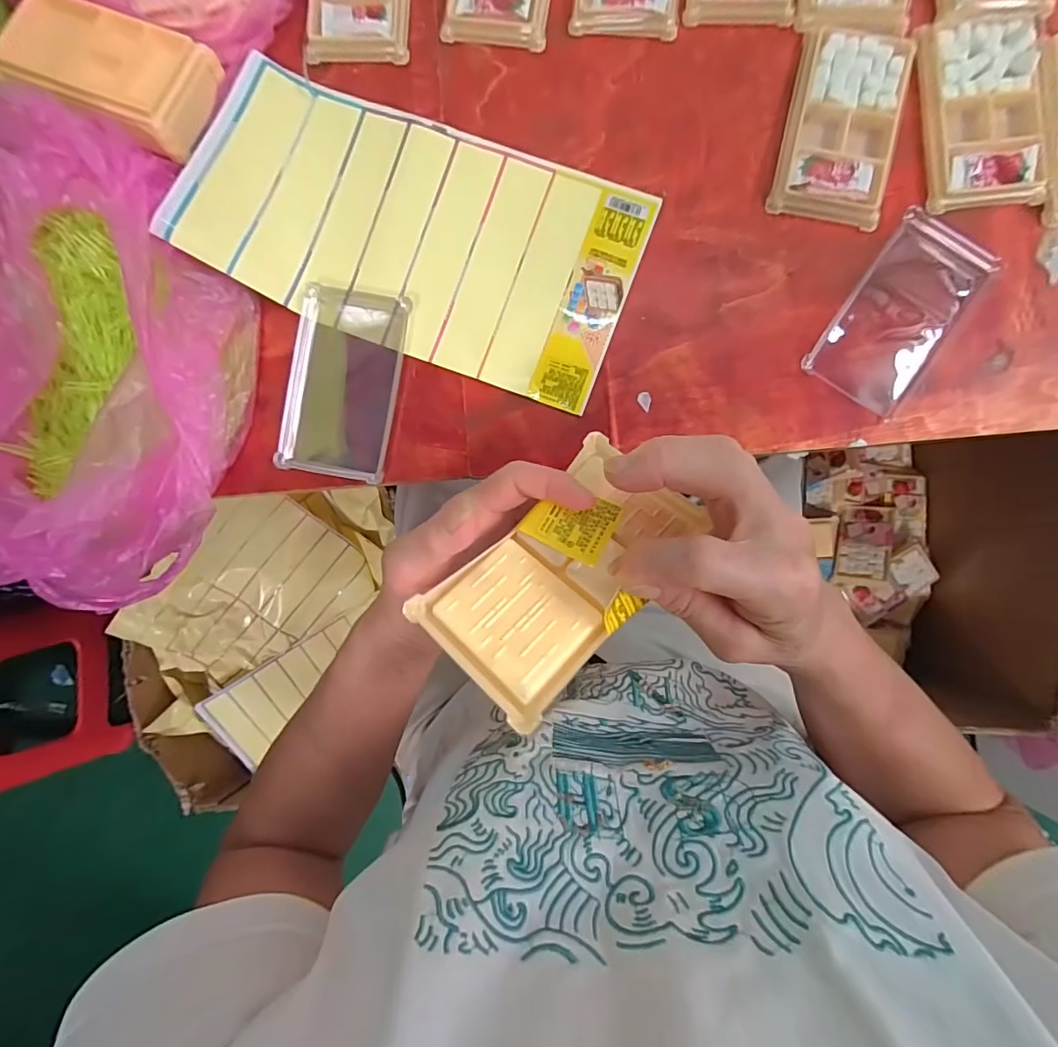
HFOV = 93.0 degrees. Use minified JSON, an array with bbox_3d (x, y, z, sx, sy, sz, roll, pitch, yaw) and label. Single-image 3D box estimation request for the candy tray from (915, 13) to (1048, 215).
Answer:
[{"bbox_3d":[0.327,-0.296,0.360,0.081,0.010,0.129,0,90,2],"label":"candy tray"}]

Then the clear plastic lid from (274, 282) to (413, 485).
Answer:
[{"bbox_3d":[-0.140,-0.108,0.387,0.080,0.014,0.142,9,90,2],"label":"clear plastic lid"}]

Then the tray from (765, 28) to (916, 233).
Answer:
[{"bbox_3d":[0.229,-0.292,0.367,0.076,0.012,0.135,13,90,2],"label":"tray"}]

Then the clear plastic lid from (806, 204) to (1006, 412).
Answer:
[{"bbox_3d":[0.269,-0.153,0.366,0.076,0.017,0.138,35,91,2],"label":"clear plastic lid"}]

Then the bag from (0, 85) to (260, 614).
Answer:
[{"bbox_3d":[-0.303,-0.113,0.347,0.178,0.088,0.341,-2,90,2],"label":"bag"}]

